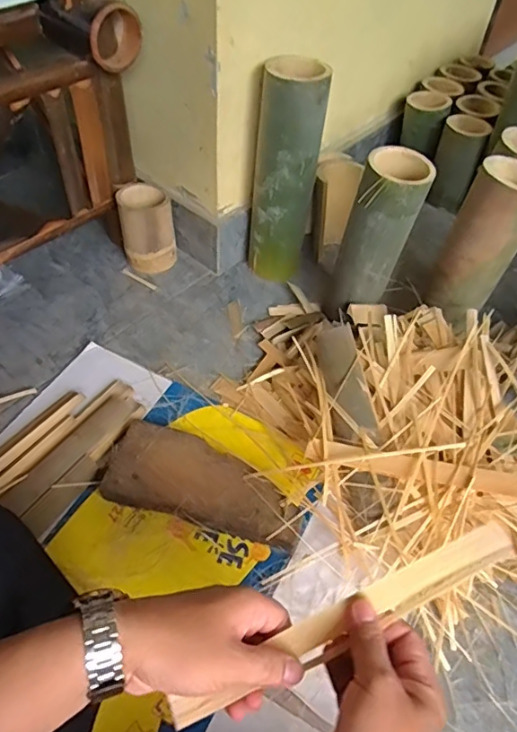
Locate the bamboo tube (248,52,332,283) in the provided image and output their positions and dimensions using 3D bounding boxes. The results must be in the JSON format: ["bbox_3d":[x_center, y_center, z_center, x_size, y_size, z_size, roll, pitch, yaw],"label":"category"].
[{"bbox_3d":[0.040,-0.290,0.820,0.098,0.319,0.091,6,50,0],"label":"bamboo tube"}]

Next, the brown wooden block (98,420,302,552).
[{"bbox_3d":[-0.064,0.142,0.641,0.241,0.035,0.108,15,50,8],"label":"brown wooden block"}]

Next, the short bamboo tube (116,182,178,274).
[{"bbox_3d":[-0.185,-0.227,0.890,0.086,0.124,0.078,-5,50,-9],"label":"short bamboo tube"}]

